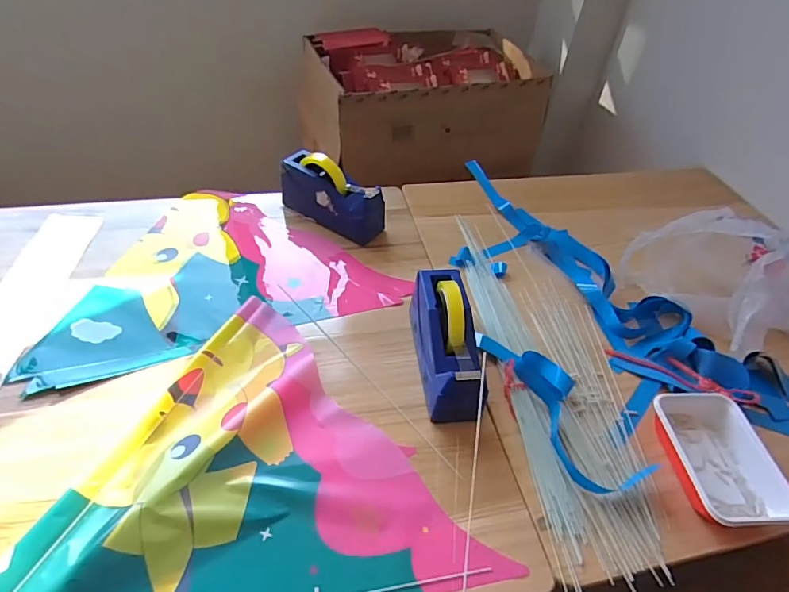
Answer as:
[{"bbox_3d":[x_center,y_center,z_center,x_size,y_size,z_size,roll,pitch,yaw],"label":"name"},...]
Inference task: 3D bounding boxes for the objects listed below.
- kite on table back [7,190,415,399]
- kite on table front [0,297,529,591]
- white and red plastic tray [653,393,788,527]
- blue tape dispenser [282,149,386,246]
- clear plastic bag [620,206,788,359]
[{"bbox_3d":[-0.301,-0.066,0.813,0.536,0.013,0.379,-15,49,-19],"label":"kite on table back"},{"bbox_3d":[-0.122,0.249,0.526,0.436,0.024,0.469,22,48,10],"label":"kite on table front"},{"bbox_3d":[0.401,0.203,0.597,0.119,0.044,0.171,0,45,-7],"label":"white and red plastic tray"},{"bbox_3d":[-0.117,-0.182,0.878,0.202,0.116,0.073,28,49,20],"label":"blue tape dispenser"},{"bbox_3d":[0.553,-0.042,0.757,0.202,0.160,0.278,-25,53,-28],"label":"clear plastic bag"}]

